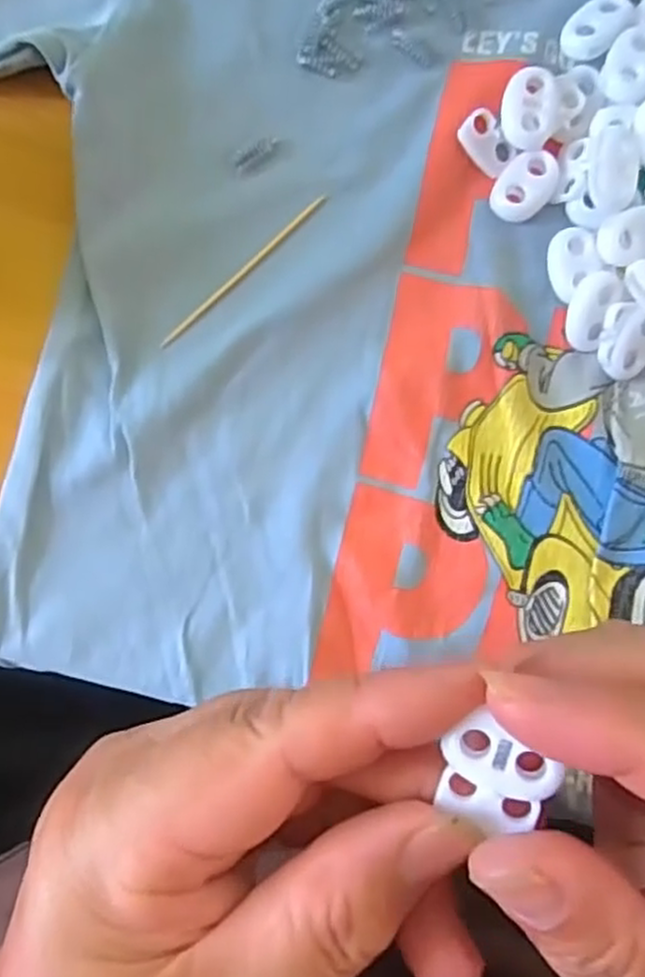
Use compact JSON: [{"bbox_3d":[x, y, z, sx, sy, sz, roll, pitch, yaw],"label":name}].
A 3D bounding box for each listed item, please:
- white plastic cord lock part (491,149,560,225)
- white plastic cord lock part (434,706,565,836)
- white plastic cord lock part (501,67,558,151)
[{"bbox_3d":[0.059,-0.087,0.210,0.015,0.004,0.022,40,87,-4],"label":"white plastic cord lock part"},{"bbox_3d":[0.032,0.053,0.133,0.019,0.008,0.018,23,89,-4],"label":"white plastic cord lock part"},{"bbox_3d":[0.058,-0.107,0.207,0.014,0.006,0.021,5,90,-5],"label":"white plastic cord lock part"}]

